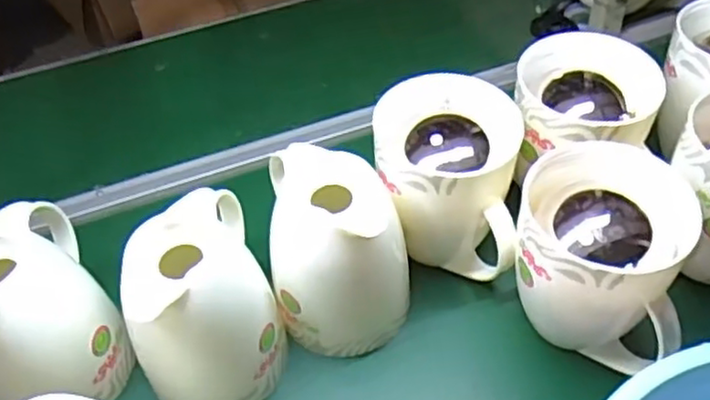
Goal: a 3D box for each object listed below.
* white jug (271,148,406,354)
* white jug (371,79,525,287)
[{"bbox_3d":[-0.012,0.061,0.710,0.136,0.193,0.134,-3,47,2],"label":"white jug"},{"bbox_3d":[0.102,-0.015,0.755,0.144,0.200,0.144,7,48,11],"label":"white jug"}]

